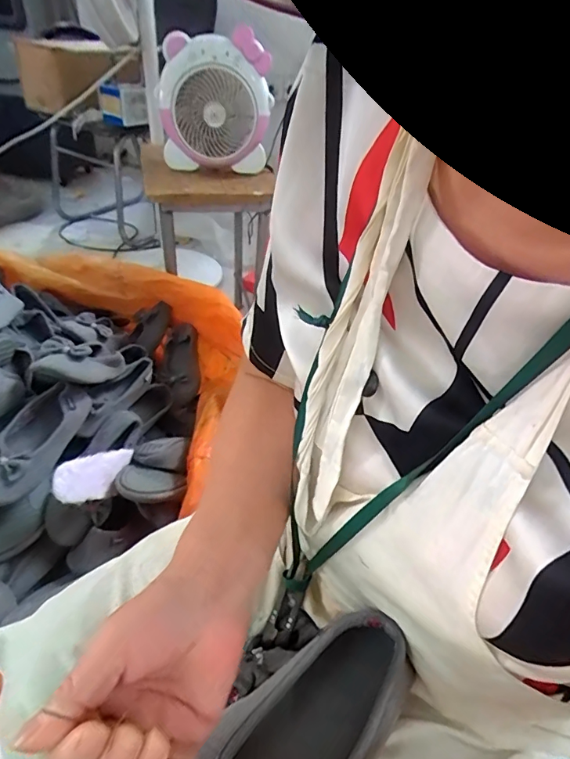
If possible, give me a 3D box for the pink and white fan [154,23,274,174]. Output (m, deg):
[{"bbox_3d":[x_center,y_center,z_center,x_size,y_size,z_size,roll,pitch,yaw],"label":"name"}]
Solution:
[{"bbox_3d":[-0.159,-0.610,1.046,0.231,0.259,0.118,-5,41,-14],"label":"pink and white fan"}]

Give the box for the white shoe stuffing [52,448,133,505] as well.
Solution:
[{"bbox_3d":[-0.298,0.153,0.744,0.010,0.071,0.152,3,0,25],"label":"white shoe stuffing"}]

